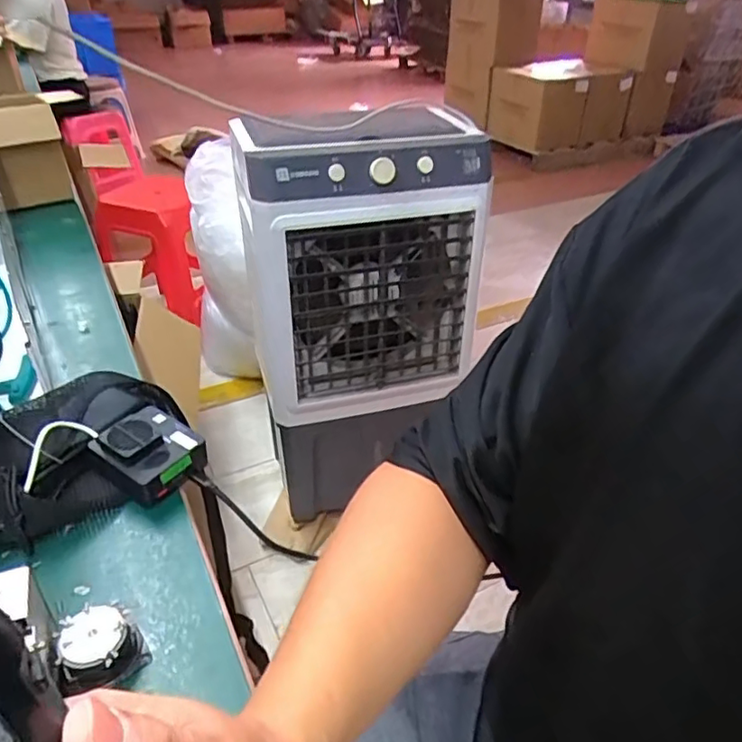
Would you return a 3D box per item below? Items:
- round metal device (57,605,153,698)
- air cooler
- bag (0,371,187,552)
[{"bbox_3d":[-0.183,0.186,0.406,0.052,0.030,0.042,-15,38,-23],"label":"round metal device"},{"bbox_3d":[-0.027,-0.082,1.202,0.383,0.753,0.283,-10,36,-16],"label":"air cooler"},{"bbox_3d":[-0.295,0.066,0.554,0.239,0.060,0.159,-26,43,-34],"label":"bag"}]

